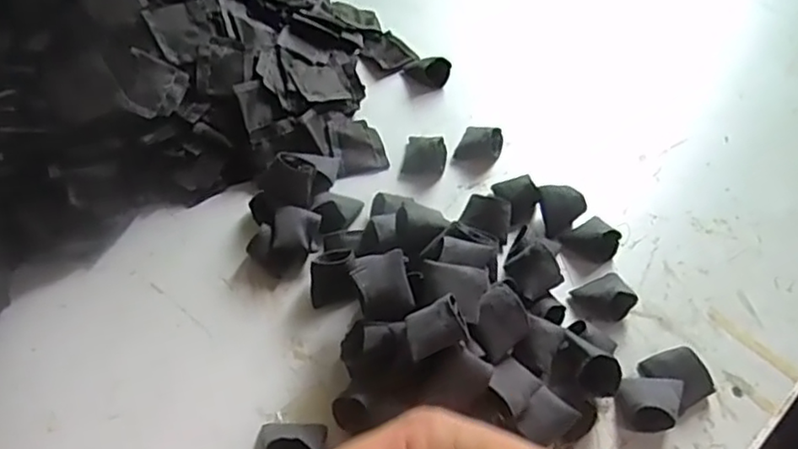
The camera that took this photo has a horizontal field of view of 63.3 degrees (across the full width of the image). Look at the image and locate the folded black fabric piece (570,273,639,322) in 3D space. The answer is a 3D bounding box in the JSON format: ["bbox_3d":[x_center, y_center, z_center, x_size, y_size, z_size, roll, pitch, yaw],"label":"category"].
[{"bbox_3d":[0.158,0.053,0.493,0.047,0.027,0.035,-23,58,-20],"label":"folded black fabric piece"}]

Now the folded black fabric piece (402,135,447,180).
[{"bbox_3d":[0.024,-0.061,0.573,0.036,0.023,0.037,10,53,3],"label":"folded black fabric piece"}]

